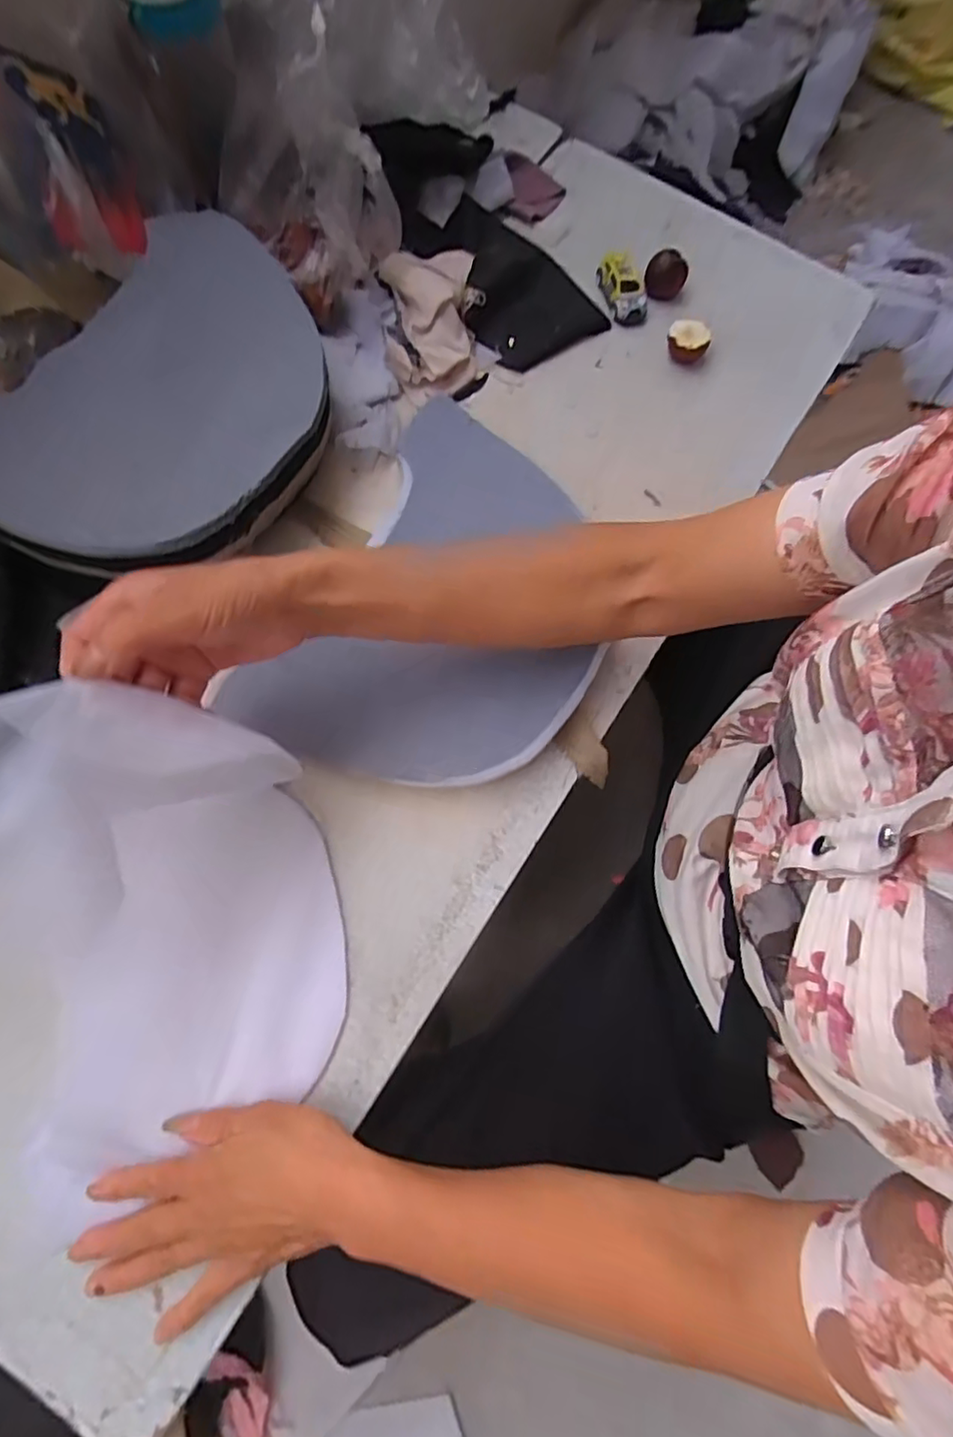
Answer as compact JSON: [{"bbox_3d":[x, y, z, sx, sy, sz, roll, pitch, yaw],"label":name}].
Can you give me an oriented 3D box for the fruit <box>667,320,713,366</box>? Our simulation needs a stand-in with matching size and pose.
[{"bbox_3d":[0.180,-0.321,0.516,0.022,0.026,0.031,-41,80,-11],"label":"fruit"}]

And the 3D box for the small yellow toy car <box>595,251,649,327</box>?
[{"bbox_3d":[0.130,-0.380,0.532,0.032,0.020,0.065,-21,77,-7],"label":"small yellow toy car"}]

